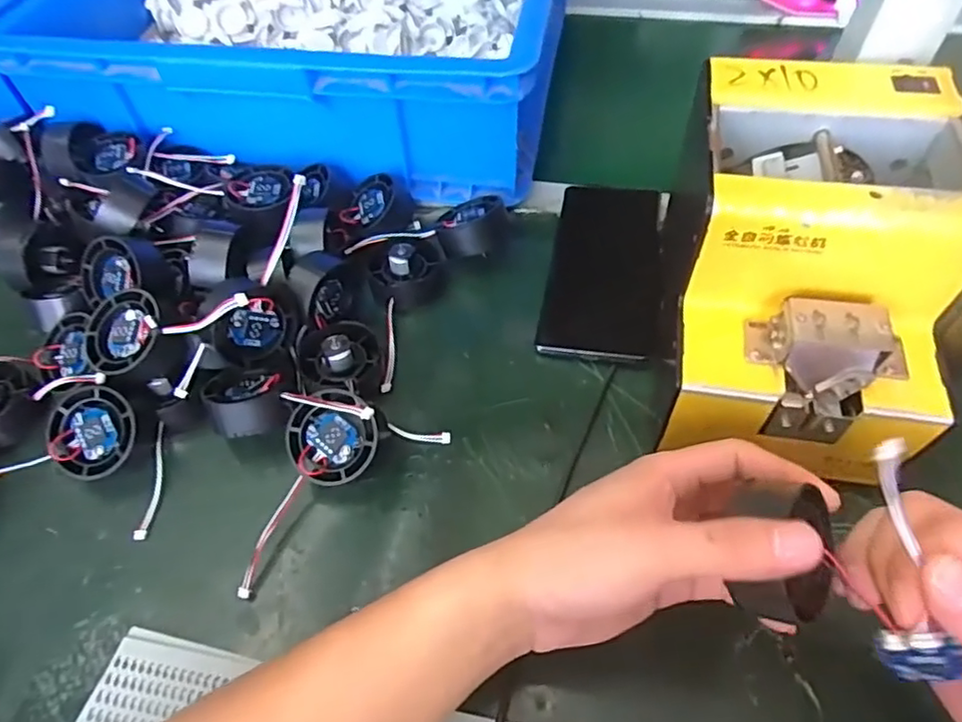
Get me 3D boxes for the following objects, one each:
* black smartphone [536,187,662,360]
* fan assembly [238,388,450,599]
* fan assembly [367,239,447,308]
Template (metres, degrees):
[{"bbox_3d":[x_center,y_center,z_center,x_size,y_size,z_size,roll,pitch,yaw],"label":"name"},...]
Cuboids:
[{"bbox_3d":[0.089,-0.069,0.445,0.077,0.009,0.158,3,59,14],"label":"black smartphone"},{"bbox_3d":[-0.095,0.056,0.349,0.132,0.032,0.071,-35,61,-19],"label":"fan assembly"},{"bbox_3d":[-0.053,-0.069,0.436,0.054,0.026,0.051,-4,55,0],"label":"fan assembly"}]

